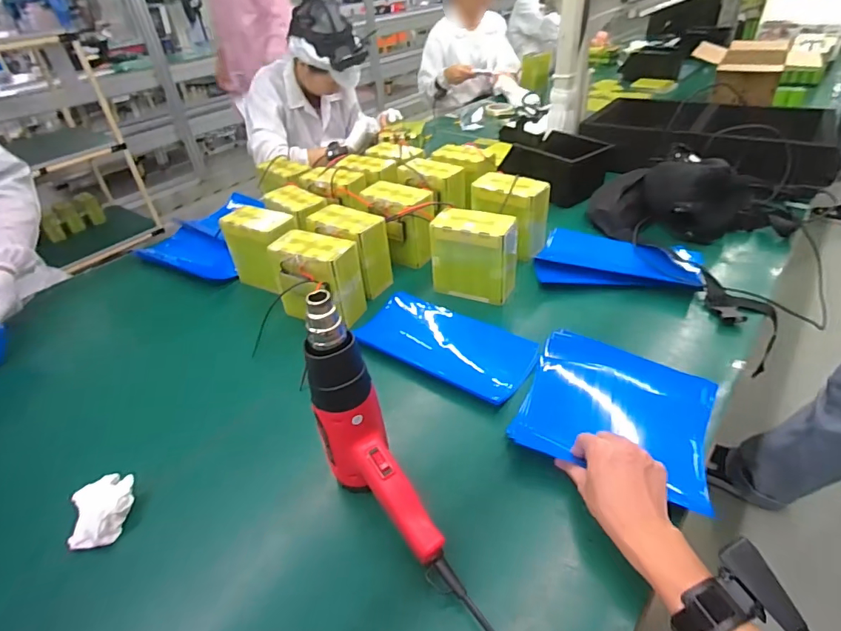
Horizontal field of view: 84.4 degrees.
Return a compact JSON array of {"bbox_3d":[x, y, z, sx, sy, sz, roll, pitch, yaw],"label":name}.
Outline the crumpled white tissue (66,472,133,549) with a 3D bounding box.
[{"bbox_3d":[-0.385,0.235,0.563,0.065,0.035,0.079,-14,38,-12],"label":"crumpled white tissue"}]

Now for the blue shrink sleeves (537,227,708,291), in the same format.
[{"bbox_3d":[0.385,-0.112,0.915,0.287,0.022,0.212,9,39,17],"label":"blue shrink sleeves"}]

